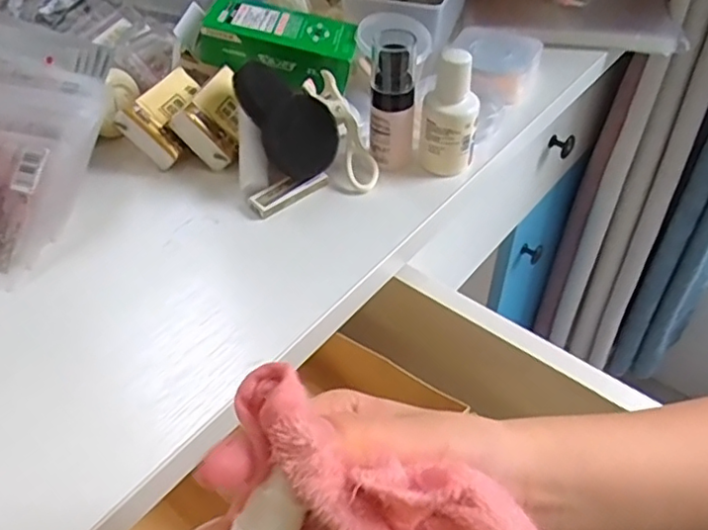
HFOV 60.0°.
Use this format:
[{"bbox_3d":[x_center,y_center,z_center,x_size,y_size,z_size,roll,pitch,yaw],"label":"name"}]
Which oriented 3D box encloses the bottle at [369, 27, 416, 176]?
[{"bbox_3d":[0.028,-0.121,0.460,0.033,0.100,0.032,1,46,3],"label":"bottle"}]

